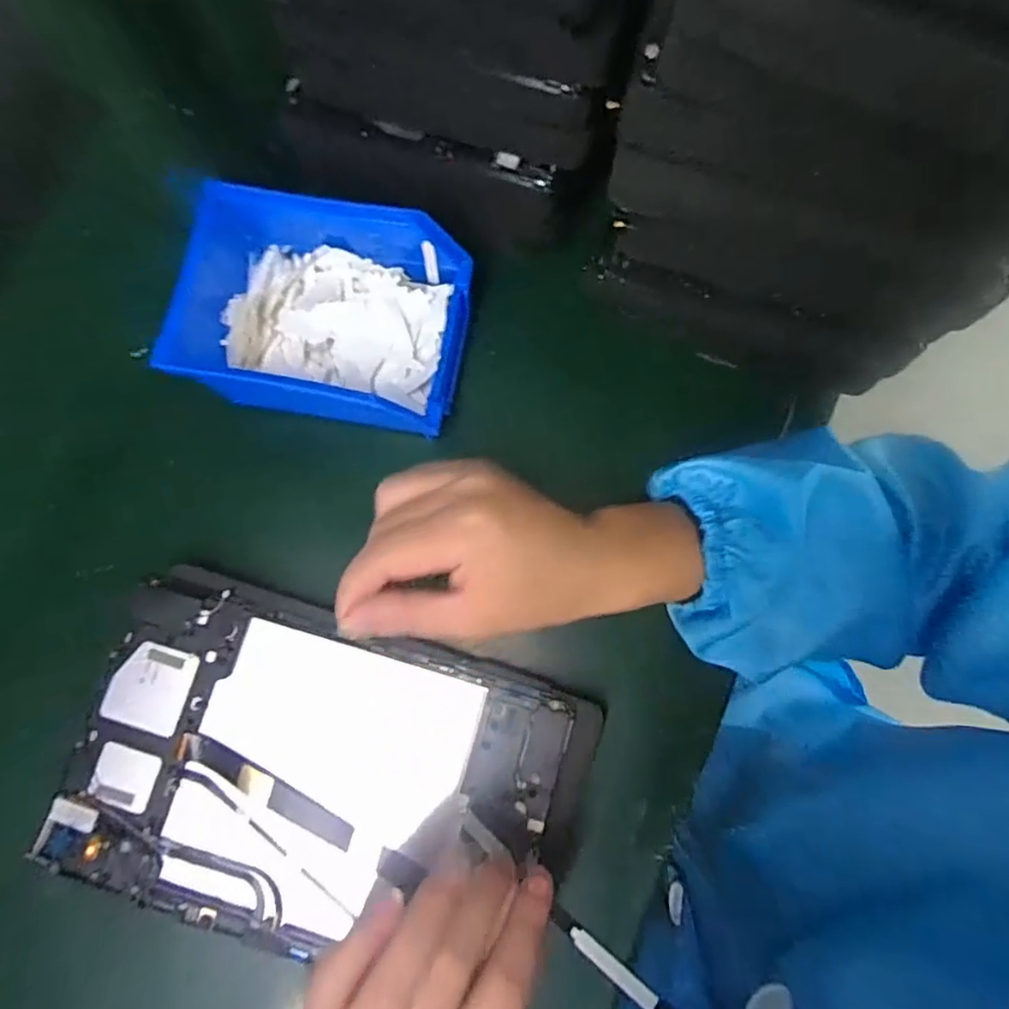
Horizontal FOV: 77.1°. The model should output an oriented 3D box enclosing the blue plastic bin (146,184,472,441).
[{"bbox_3d":[-0.105,-0.110,0.349,0.161,0.057,0.116,11,80,3],"label":"blue plastic bin"}]

